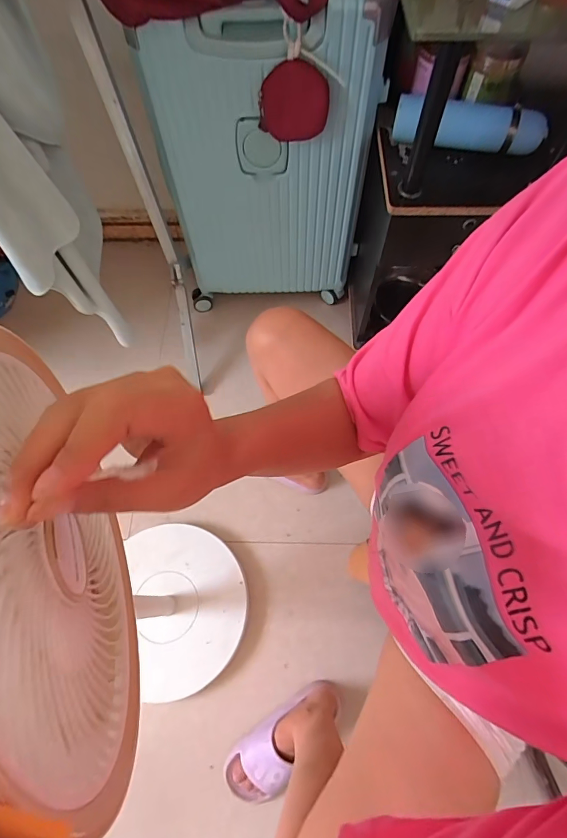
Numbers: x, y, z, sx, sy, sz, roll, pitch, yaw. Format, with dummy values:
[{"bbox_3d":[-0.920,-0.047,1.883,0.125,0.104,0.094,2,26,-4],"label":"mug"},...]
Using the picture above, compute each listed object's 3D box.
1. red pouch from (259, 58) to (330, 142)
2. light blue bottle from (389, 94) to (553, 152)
[{"bbox_3d":[0.018,-0.538,0.685,0.114,0.117,0.023,0,67,2],"label":"red pouch"},{"bbox_3d":[0.319,-0.509,0.702,0.248,0.065,0.073,17,68,9],"label":"light blue bottle"}]

